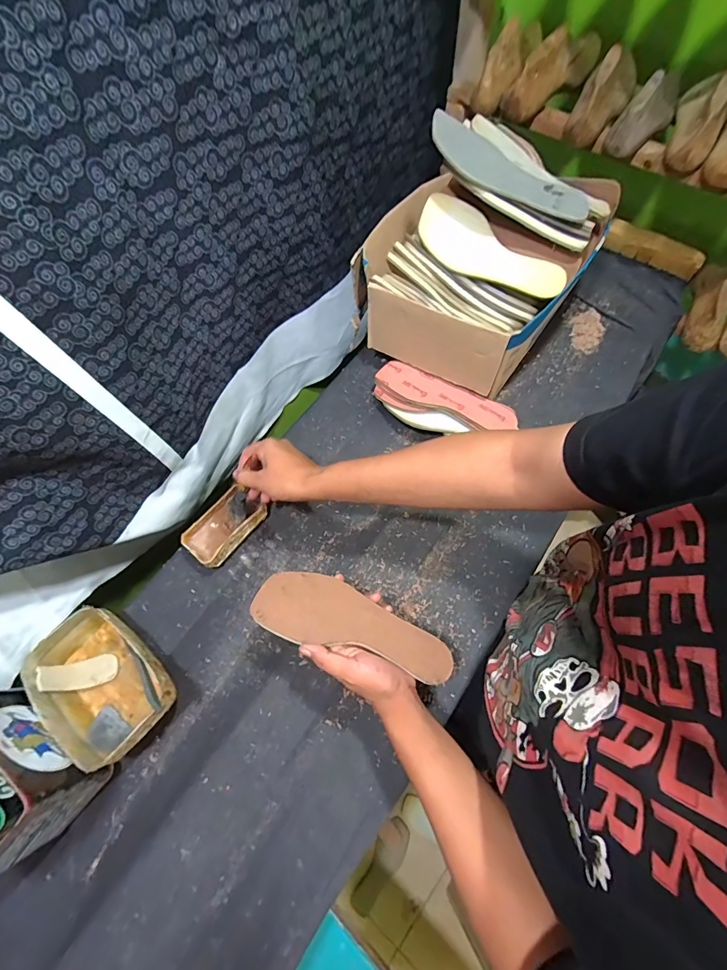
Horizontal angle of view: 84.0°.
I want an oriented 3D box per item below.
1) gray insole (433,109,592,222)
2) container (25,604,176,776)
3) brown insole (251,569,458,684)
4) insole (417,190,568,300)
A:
[{"bbox_3d":[0.217,-0.446,0.580,0.261,0.029,0.087,16,66,-13],"label":"gray insole"},{"bbox_3d":[-0.345,0.261,0.540,0.192,0.070,0.129,34,72,16],"label":"container"},{"bbox_3d":[-0.010,0.164,0.486,0.239,0.015,0.078,18,61,0],"label":"brown insole"},{"bbox_3d":[0.196,-0.357,0.630,0.239,0.014,0.080,31,115,-5],"label":"insole"}]

